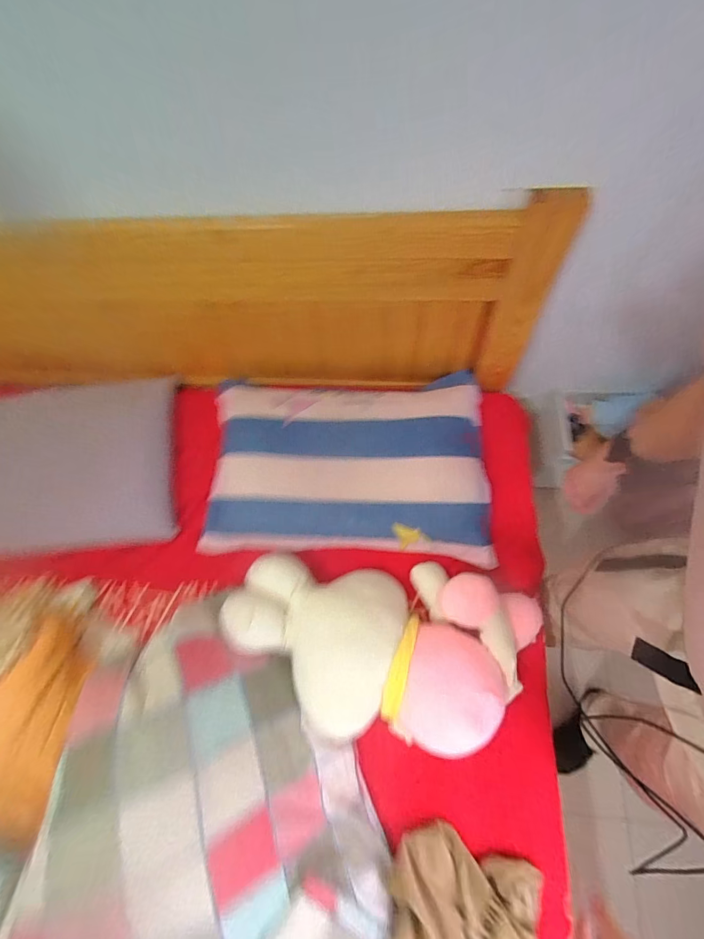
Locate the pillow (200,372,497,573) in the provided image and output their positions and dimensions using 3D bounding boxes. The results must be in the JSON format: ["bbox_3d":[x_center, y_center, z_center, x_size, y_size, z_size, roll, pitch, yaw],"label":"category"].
[{"bbox_3d":[-0.013,-0.022,0.939,0.665,0.143,0.429,2,71,4],"label":"pillow"}]

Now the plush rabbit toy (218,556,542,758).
[{"bbox_3d":[0.058,0.362,0.786,0.634,0.151,0.323,3,71,4],"label":"plush rabbit toy"}]

